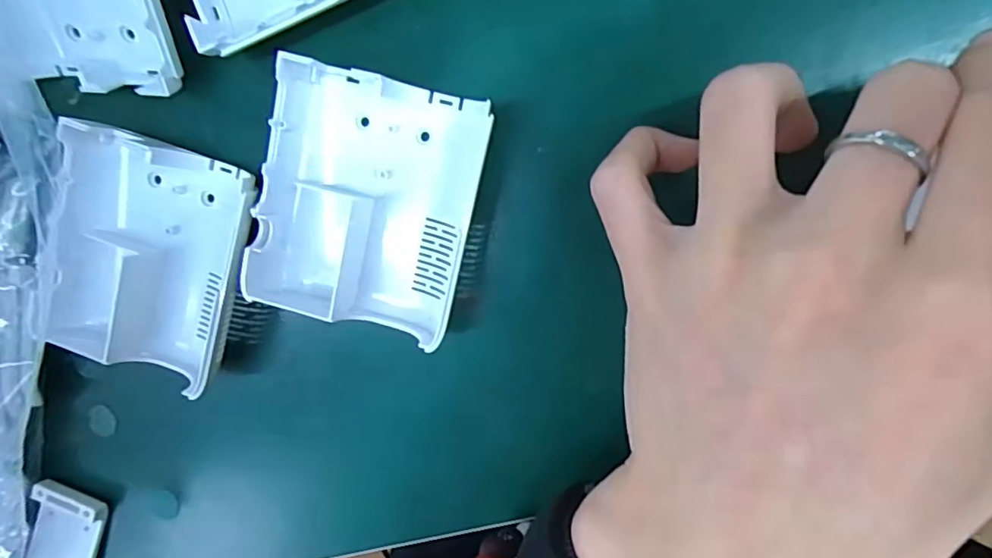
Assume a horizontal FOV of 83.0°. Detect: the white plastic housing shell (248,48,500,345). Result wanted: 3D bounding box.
[{"bbox_3d":[-0.040,-0.023,0.184,0.067,0.025,0.079,15,101,6],"label":"white plastic housing shell"}]

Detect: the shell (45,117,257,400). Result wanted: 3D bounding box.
[{"bbox_3d":[-0.119,-0.007,0.196,0.071,0.024,0.077,20,101,5],"label":"shell"}]

